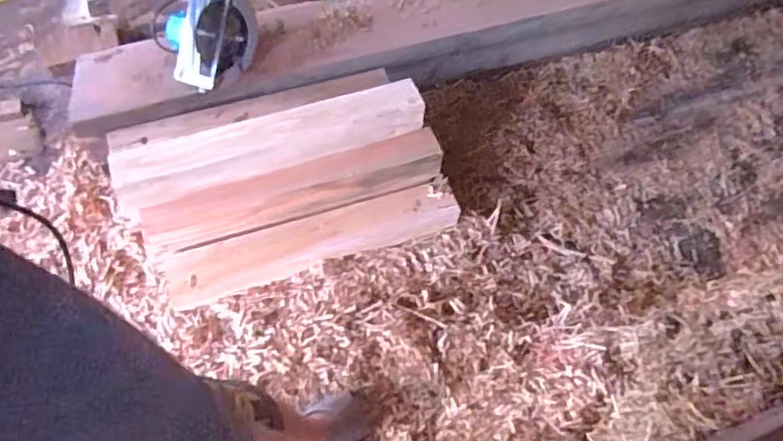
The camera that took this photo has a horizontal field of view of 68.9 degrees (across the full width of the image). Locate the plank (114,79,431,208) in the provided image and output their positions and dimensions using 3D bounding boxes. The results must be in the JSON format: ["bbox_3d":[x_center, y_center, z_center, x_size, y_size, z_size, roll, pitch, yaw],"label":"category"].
[{"bbox_3d":[-0.279,-0.201,1.357,0.740,0.075,0.136,-16,62,-12],"label":"plank"}]

